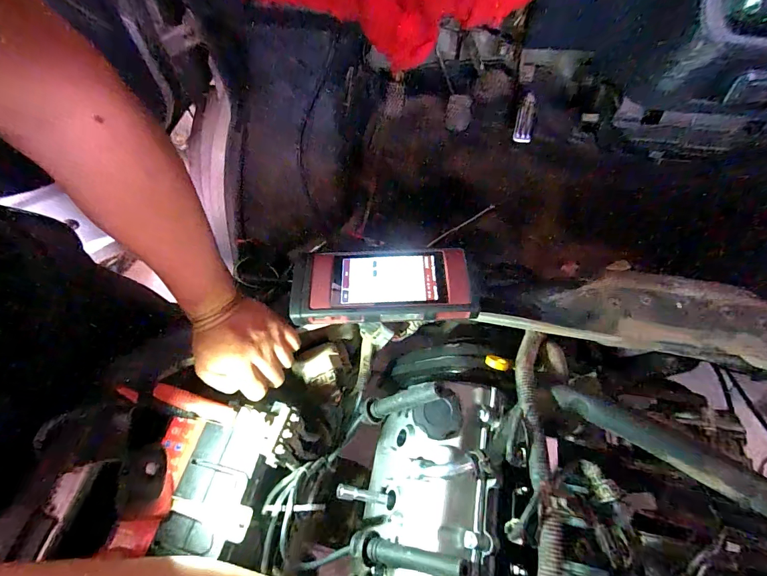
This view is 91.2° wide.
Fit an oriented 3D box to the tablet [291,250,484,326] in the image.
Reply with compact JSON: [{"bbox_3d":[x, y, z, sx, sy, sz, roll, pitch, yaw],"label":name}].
[{"bbox_3d":[0.000,-0.001,0.457,0.221,0.031,0.088,-1,60,2],"label":"tablet"}]

